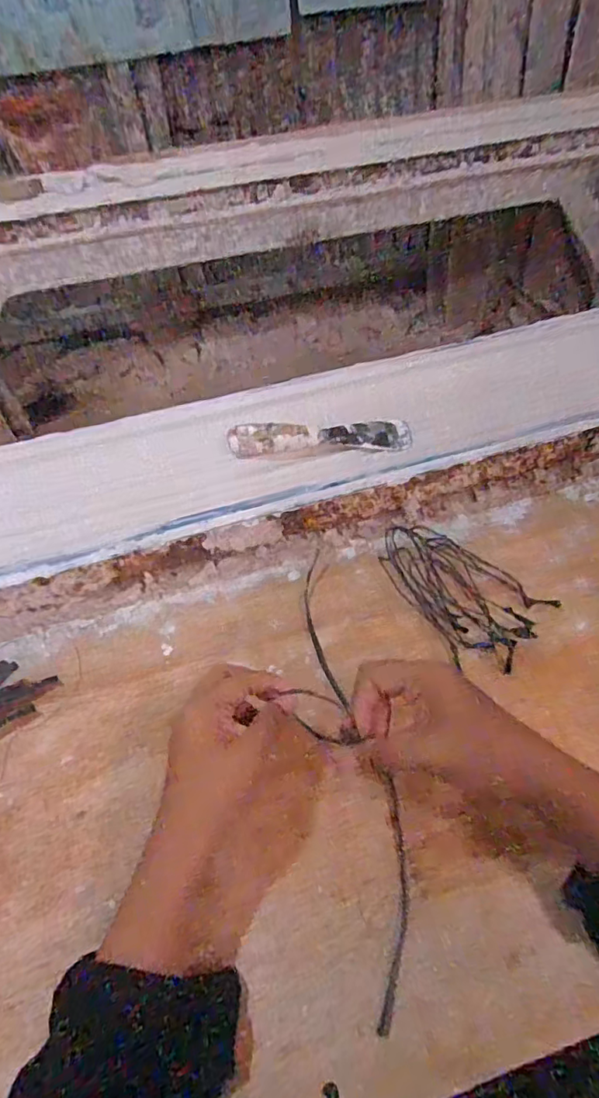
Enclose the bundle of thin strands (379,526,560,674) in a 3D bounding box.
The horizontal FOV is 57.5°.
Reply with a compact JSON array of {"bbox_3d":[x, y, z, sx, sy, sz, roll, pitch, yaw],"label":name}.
[{"bbox_3d":[0.144,0.032,0.491,0.097,0.008,0.159,-23,52,-13],"label":"bundle of thin strands"}]

